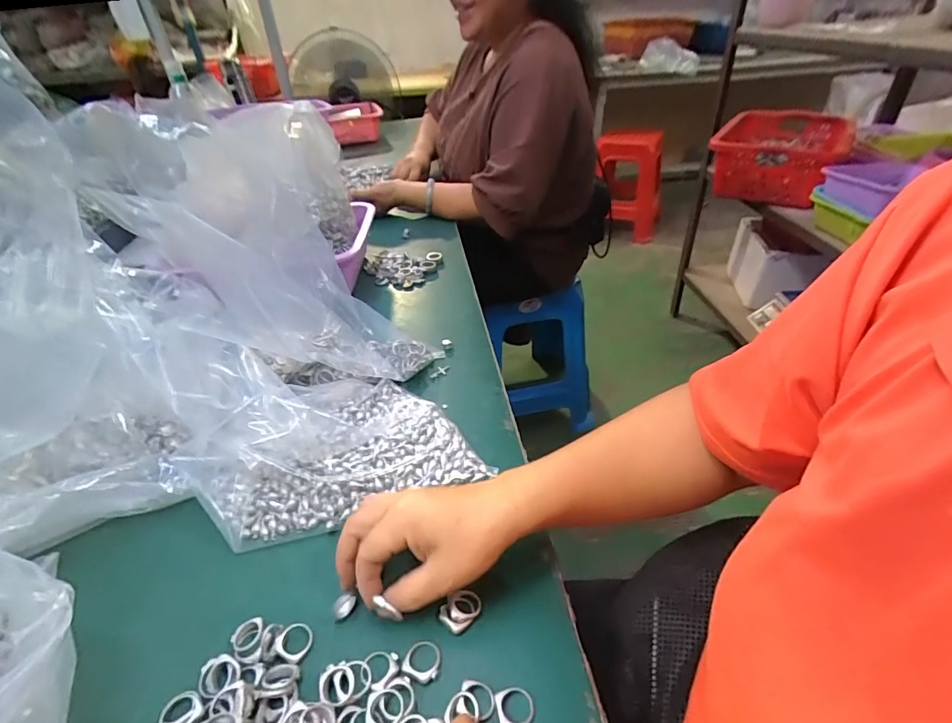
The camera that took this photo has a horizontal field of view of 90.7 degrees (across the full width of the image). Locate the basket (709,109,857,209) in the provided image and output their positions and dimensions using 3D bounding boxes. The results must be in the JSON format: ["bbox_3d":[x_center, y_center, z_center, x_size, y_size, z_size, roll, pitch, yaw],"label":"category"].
[{"bbox_3d":[0.780,-0.532,1.207,0.269,0.155,0.333,21,43,29],"label":"basket"}]

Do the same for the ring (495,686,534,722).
[{"bbox_3d":[0.023,0.204,0.277,0.021,0.004,0.022,-2,37,2],"label":"ring"}]

